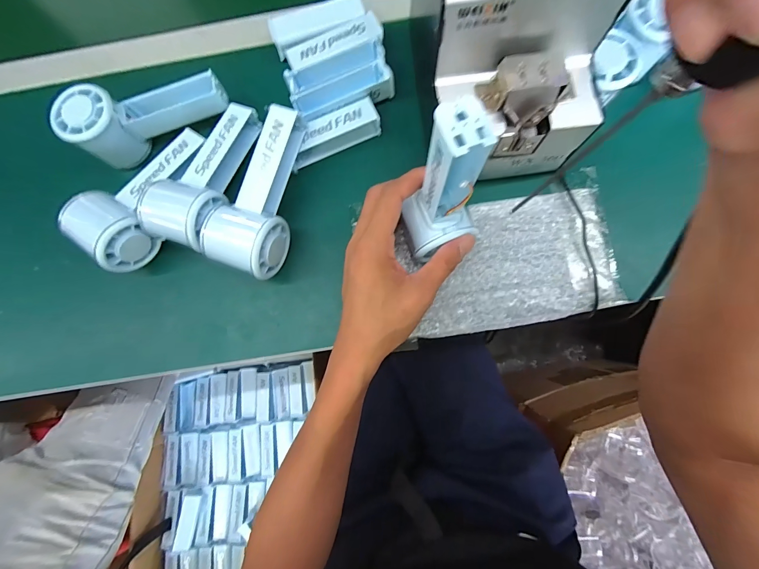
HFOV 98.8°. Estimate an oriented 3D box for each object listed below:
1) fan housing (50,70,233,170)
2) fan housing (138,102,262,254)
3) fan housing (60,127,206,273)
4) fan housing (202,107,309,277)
[{"bbox_3d":[-0.227,-0.167,0.325,0.146,0.058,0.058,-17,80,1],"label":"fan housing"},{"bbox_3d":[-0.166,-0.108,0.320,0.069,0.050,0.155,19,70,7],"label":"fan housing"},{"bbox_3d":[-0.224,-0.090,0.309,0.061,0.051,0.146,37,85,9],"label":"fan housing"},{"bbox_3d":[-0.114,-0.087,0.302,0.060,0.048,0.153,9,82,5],"label":"fan housing"}]

